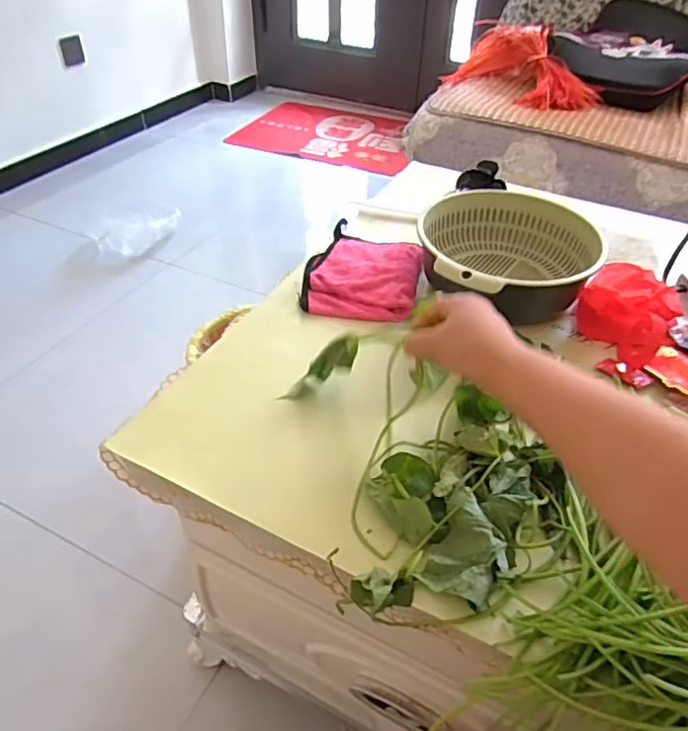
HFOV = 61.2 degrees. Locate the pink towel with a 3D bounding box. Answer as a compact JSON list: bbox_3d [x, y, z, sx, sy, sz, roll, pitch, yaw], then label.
[{"bbox_3d":[0.030,-0.133,0.763,0.141,0.030,0.204,10,42,8],"label":"pink towel"}]

